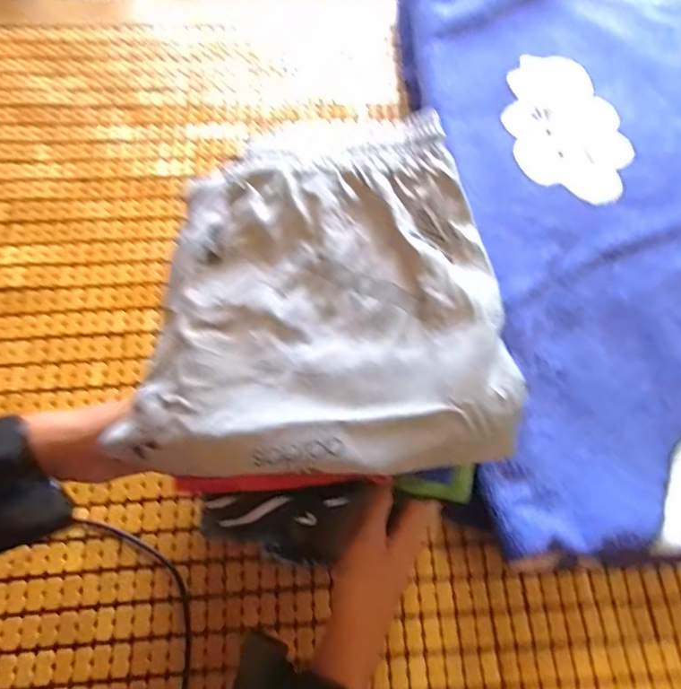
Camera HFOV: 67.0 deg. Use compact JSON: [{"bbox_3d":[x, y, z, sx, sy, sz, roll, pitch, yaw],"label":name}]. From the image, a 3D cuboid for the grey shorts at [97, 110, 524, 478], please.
[{"bbox_3d":[-0.005,-0.042,0.344,0.225,0.026,0.248,2,67,-2],"label":"grey shorts"}]

